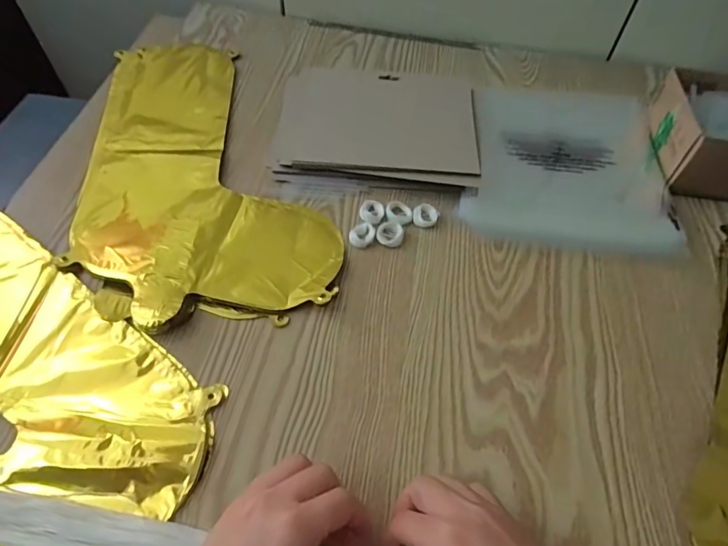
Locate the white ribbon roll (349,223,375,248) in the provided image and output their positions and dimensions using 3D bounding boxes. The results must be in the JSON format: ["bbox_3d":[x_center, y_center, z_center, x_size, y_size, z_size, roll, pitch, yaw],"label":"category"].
[{"bbox_3d":[-0.002,-0.037,0.442,0.023,0.005,0.027,18,56,10],"label":"white ribbon roll"}]

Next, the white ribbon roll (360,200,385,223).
[{"bbox_3d":[0.008,-0.059,0.457,0.023,0.005,0.028,11,55,6],"label":"white ribbon roll"}]

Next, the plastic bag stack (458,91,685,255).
[{"bbox_3d":[0.218,-0.126,0.509,0.200,0.015,0.233,8,55,3],"label":"plastic bag stack"}]

